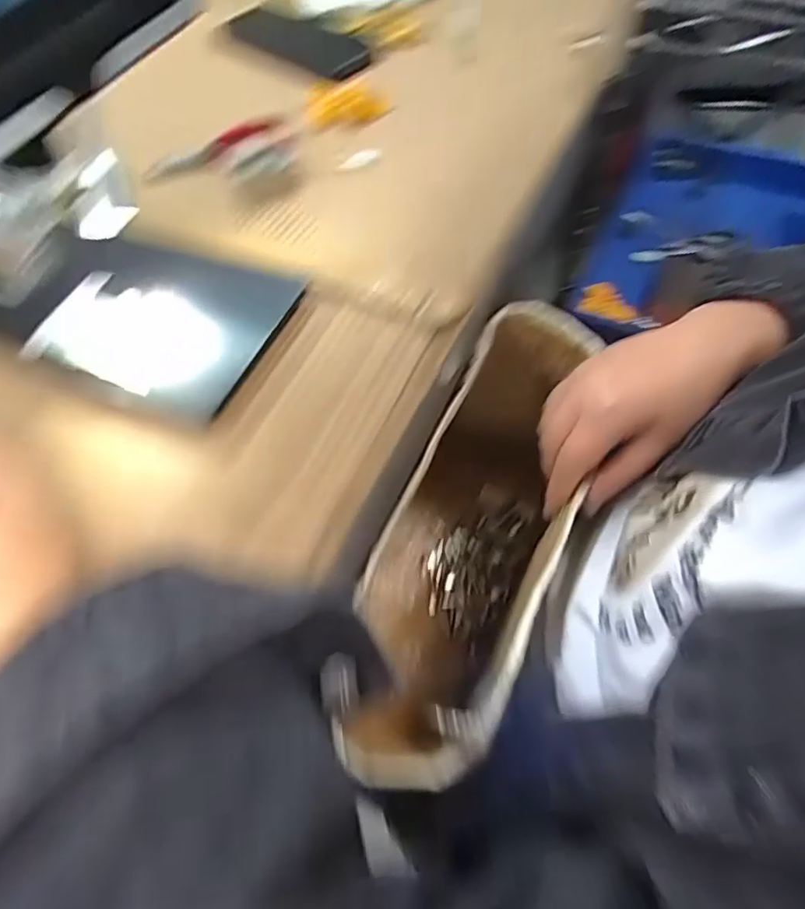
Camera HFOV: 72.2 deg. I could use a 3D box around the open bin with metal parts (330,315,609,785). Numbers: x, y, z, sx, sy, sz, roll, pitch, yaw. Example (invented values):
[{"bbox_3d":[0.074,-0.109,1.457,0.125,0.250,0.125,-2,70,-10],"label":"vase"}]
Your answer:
[{"bbox_3d":[0.050,0.074,0.411,0.098,0.199,0.314,21,61,12],"label":"open bin with metal parts"}]

